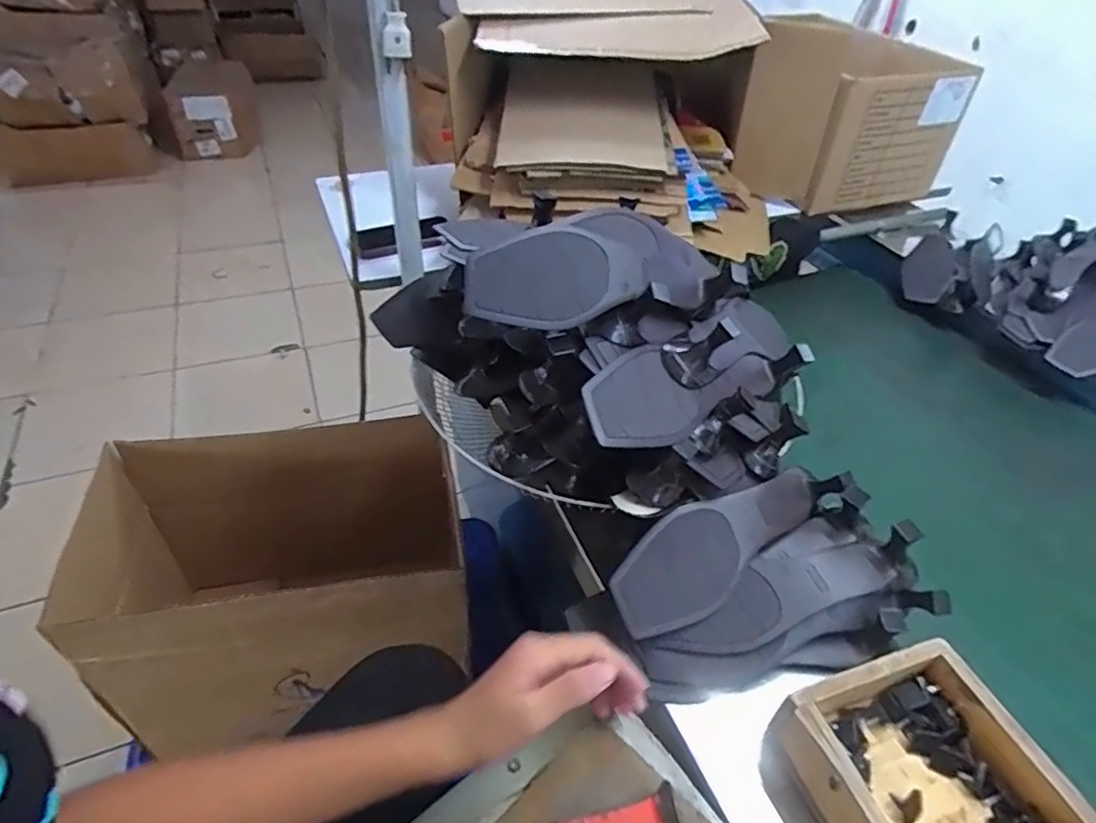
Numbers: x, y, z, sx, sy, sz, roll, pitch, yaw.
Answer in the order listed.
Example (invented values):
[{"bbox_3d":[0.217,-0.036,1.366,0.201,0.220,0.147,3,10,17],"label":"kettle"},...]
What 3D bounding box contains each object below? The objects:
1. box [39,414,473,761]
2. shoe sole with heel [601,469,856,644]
[{"bbox_3d":[-0.372,0.230,0.915,0.473,0.298,0.329,-4,42,-10],"label":"box"},{"bbox_3d":[0.156,0.114,0.576,0.239,0.062,0.082,-33,79,-16],"label":"shoe sole with heel"}]

